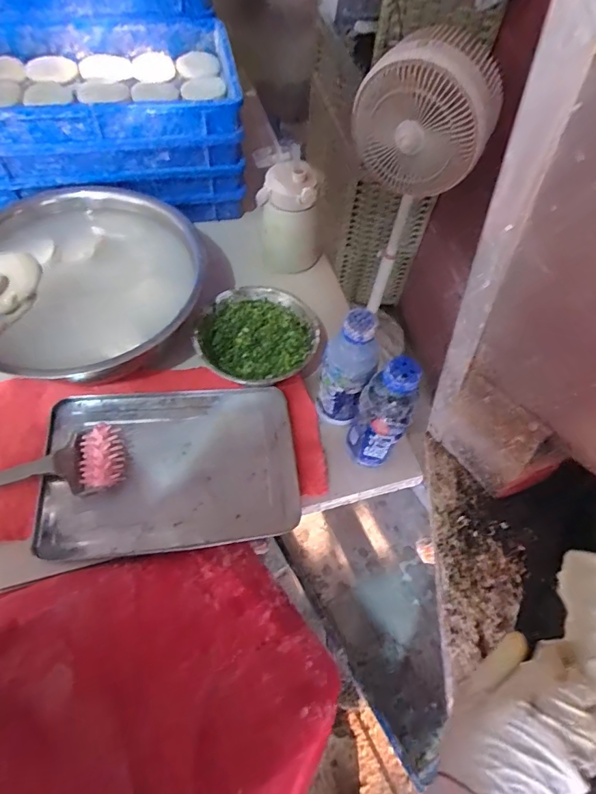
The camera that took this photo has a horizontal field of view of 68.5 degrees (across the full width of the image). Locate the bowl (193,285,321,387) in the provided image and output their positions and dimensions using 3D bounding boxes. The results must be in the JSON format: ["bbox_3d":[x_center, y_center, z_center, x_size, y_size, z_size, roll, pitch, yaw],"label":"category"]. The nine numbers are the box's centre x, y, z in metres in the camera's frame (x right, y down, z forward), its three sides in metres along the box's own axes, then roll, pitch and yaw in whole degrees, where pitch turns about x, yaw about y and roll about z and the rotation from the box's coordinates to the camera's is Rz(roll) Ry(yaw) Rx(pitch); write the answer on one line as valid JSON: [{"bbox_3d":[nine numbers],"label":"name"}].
[{"bbox_3d":[-0.062,-0.091,0.704,0.180,0.061,0.183,2,59,-3],"label":"bowl"}]

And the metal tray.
[{"bbox_3d":[-0.178,0.097,0.621,0.340,0.026,0.231,-4,59,-6],"label":"metal tray"}]

